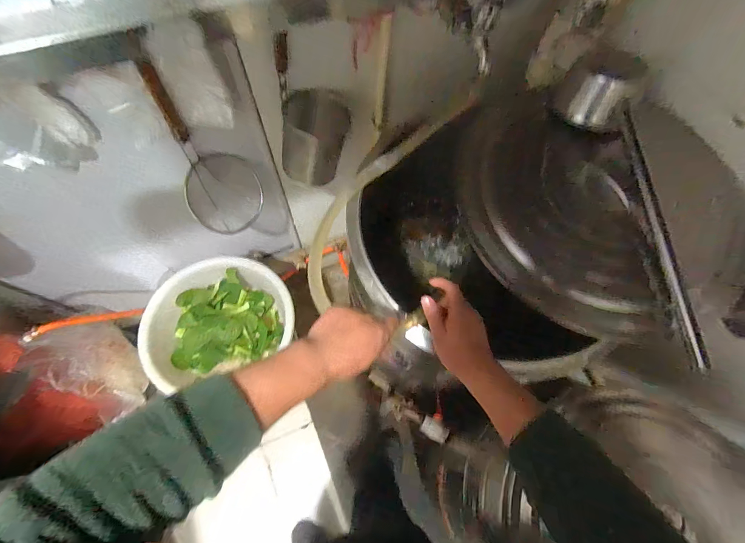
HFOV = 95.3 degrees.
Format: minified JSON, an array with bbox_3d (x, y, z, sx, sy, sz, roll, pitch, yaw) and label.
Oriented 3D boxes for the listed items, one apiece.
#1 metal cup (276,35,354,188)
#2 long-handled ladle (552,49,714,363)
[{"bbox_3d":[-0.123,-0.301,0.700,0.131,0.249,0.123,18,68,4],"label":"metal cup"},{"bbox_3d":[0.427,-0.132,0.528,0.088,0.122,0.545,-8,68,-6],"label":"long-handled ladle"}]

